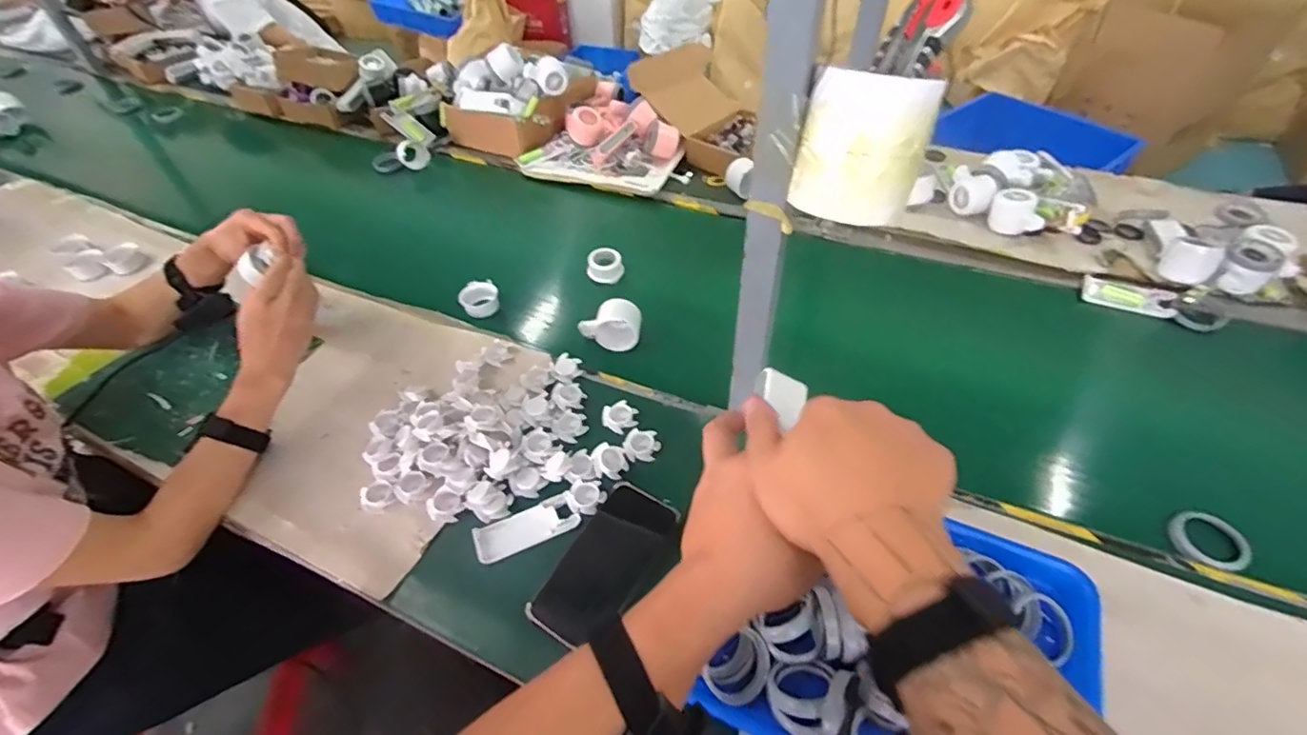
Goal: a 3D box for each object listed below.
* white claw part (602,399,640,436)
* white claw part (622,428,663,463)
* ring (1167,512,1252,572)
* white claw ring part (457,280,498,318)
[{"bbox_3d":[-0.040,0.059,0.683,0.043,0.011,0.041,-3,49,3],"label":"white claw part"},{"bbox_3d":[-0.012,0.086,0.631,0.037,0.012,0.043,11,51,15],"label":"white claw part"},{"bbox_3d":[0.539,0.170,0.543,0.053,0.015,0.059,-18,50,-11],"label":"ring"},{"bbox_3d":[-0.253,-0.101,0.816,0.053,0.031,0.061,-19,50,-12],"label":"white claw ring part"}]

